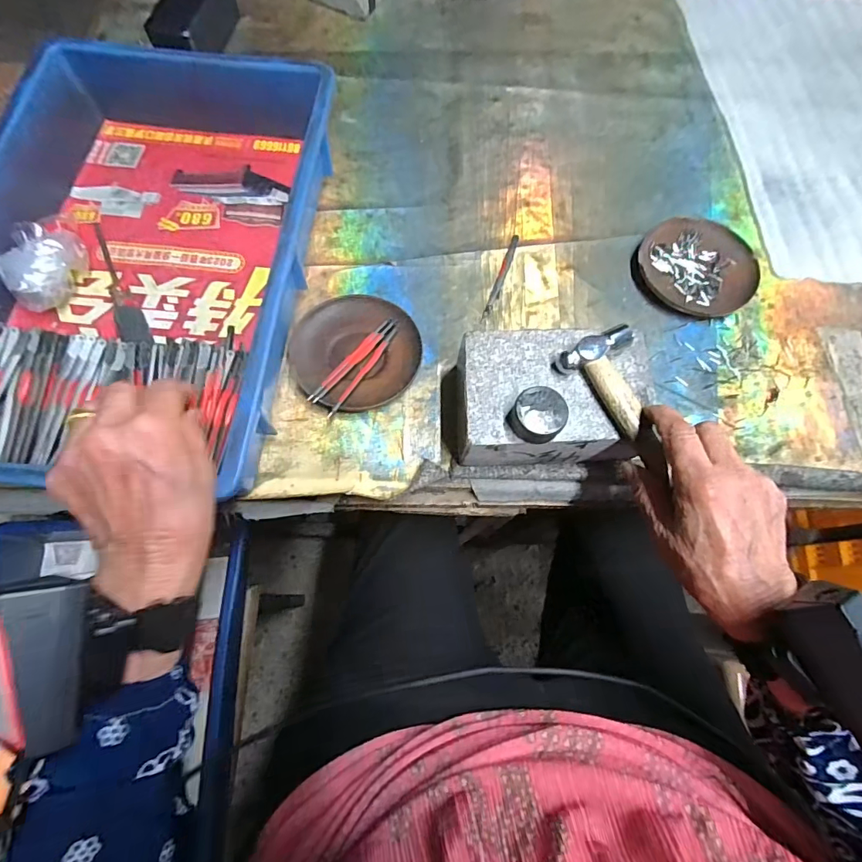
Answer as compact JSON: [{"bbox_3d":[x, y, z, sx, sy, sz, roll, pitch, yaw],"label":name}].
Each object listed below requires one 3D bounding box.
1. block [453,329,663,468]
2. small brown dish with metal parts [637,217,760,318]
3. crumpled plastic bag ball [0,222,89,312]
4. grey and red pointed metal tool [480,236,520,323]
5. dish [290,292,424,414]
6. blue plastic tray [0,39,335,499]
[{"bbox_3d":[0.098,-0.024,0.372,0.158,0.062,0.103,-3,71,-3],"label":"block"},{"bbox_3d":[0.268,-0.165,0.451,0.114,0.014,0.103,20,71,5],"label":"small brown dish with metal parts"},{"bbox_3d":[-0.344,-0.145,0.401,0.071,0.053,0.060,-37,76,-13],"label":"crumpled plastic bag ball"},{"bbox_3d":[0.070,-0.154,0.447,0.009,0.006,0.106,20,71,5],"label":"grey and red pointed metal tool"},{"bbox_3d":[-0.067,-0.071,0.407,0.112,0.017,0.109,1,71,-2],"label":"dish"},{"bbox_3d":[-0.251,-0.167,0.403,0.281,0.080,0.447,5,71,0],"label":"blue plastic tray"}]

